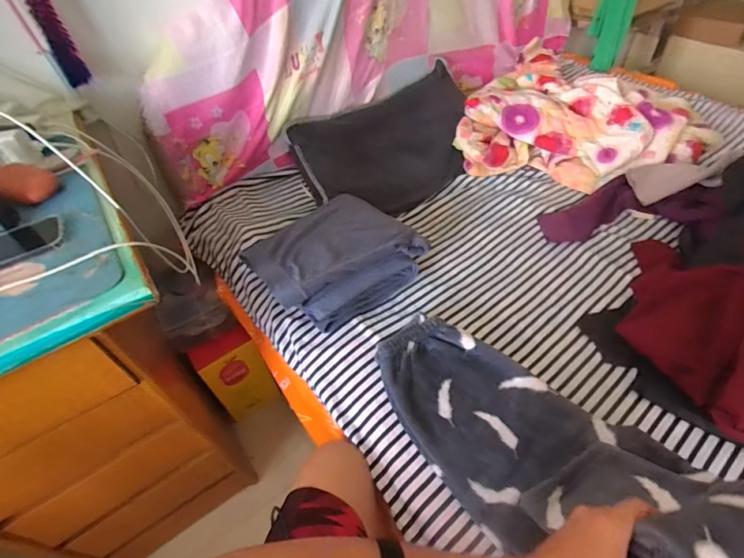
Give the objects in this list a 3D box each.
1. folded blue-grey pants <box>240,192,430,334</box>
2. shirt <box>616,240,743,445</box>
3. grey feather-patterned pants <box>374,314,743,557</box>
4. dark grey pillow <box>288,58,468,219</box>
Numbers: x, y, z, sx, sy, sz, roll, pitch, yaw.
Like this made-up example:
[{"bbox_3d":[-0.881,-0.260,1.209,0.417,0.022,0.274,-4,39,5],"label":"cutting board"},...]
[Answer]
[{"bbox_3d":[-0.074,-0.048,0.846,0.313,0.122,0.235,-37,55,-25],"label":"folded blue-grey pants"},{"bbox_3d":[0.587,0.028,0.658,0.232,0.231,0.403,27,56,26],"label":"shirt"},{"bbox_3d":[0.242,0.213,0.534,0.253,0.201,0.534,-34,23,-22],"label":"grey feather-patterned pants"},{"bbox_3d":[0.084,-0.391,1.137,0.585,0.129,0.348,-37,94,-19],"label":"dark grey pillow"}]

